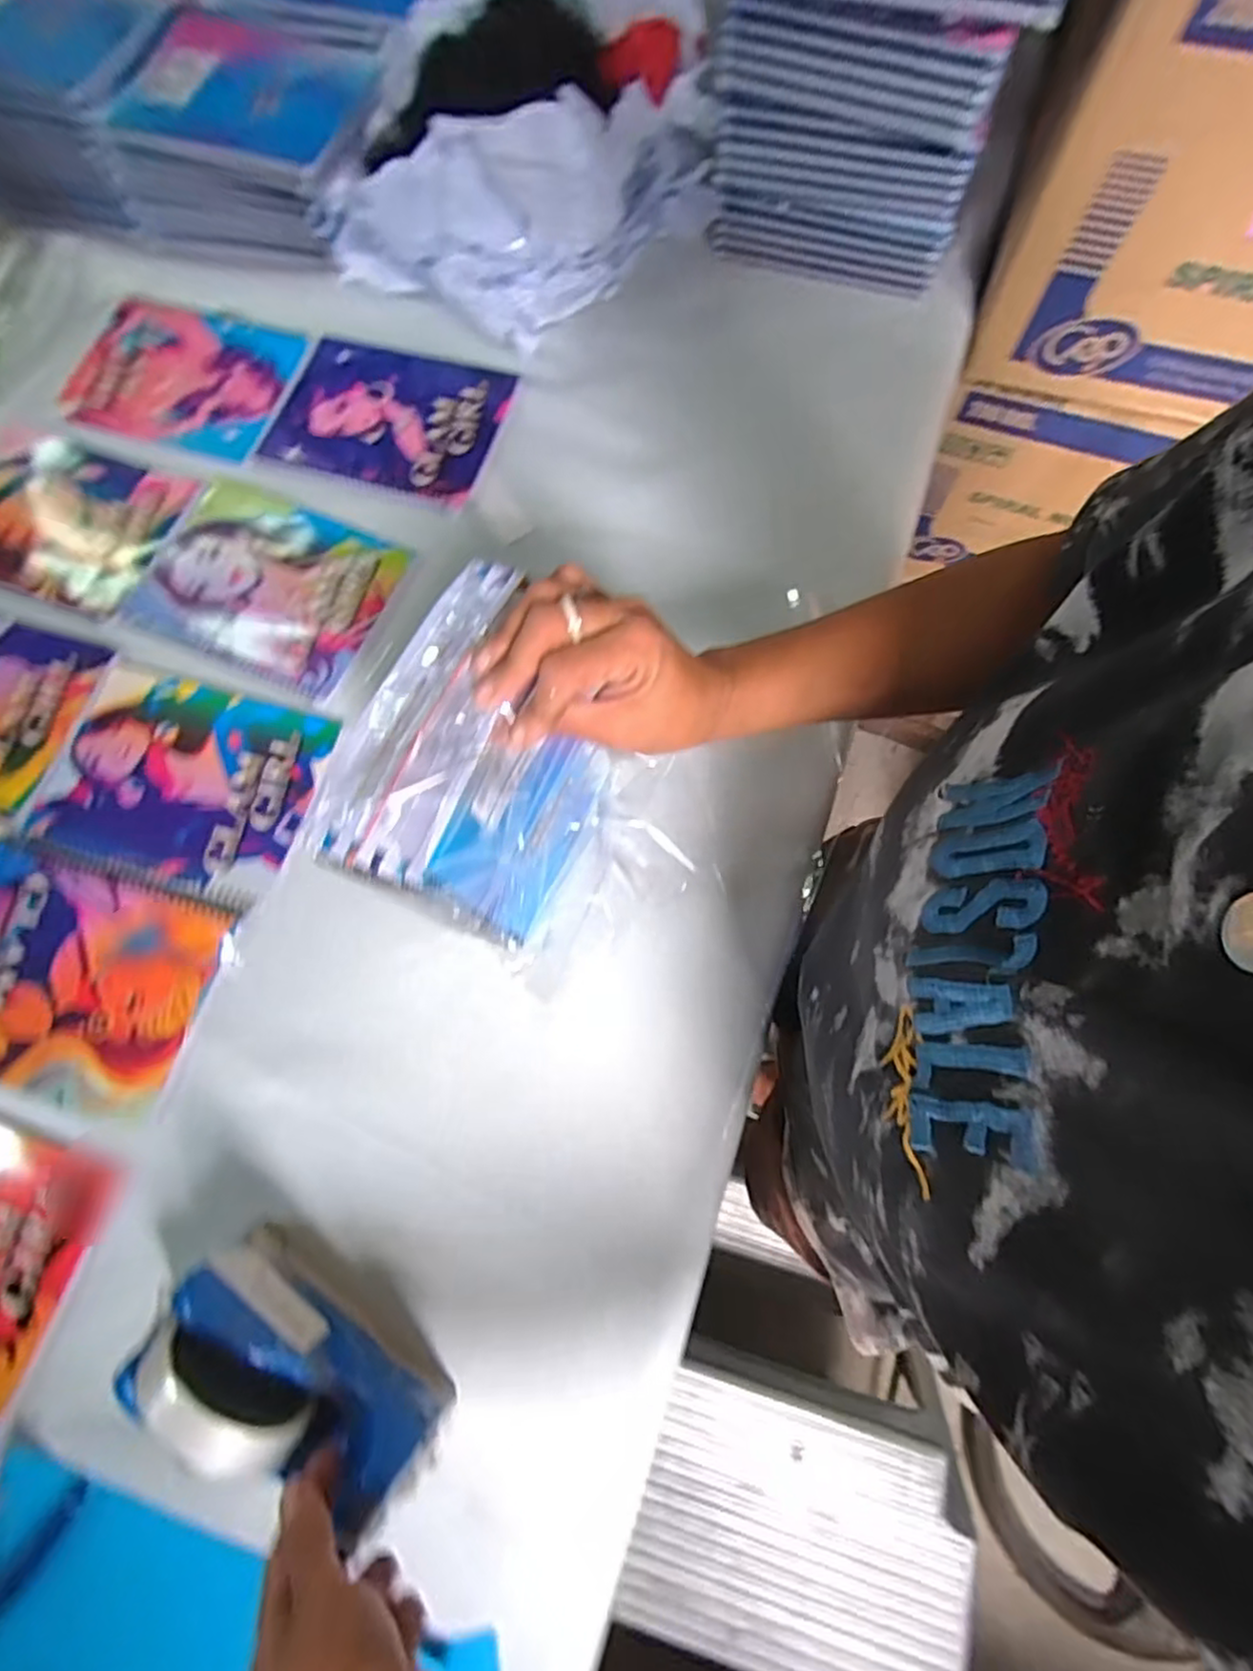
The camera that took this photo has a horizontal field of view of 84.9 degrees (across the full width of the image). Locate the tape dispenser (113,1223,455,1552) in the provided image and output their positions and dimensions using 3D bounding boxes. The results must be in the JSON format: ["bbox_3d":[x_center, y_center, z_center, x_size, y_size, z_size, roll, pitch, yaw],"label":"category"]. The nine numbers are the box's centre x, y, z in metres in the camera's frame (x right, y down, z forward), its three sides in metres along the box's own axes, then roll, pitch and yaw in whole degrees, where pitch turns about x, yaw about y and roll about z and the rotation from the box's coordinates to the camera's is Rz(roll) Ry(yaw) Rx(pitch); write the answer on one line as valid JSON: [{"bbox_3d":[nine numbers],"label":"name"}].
[{"bbox_3d":[-0.173,0.286,0.358,0.150,0.102,0.064,28,76,9],"label":"tape dispenser"}]

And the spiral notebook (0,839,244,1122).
[{"bbox_3d":[-0.382,0.094,0.467,0.190,0.004,0.150,16,75,5],"label":"spiral notebook"}]

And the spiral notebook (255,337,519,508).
[{"bbox_3d":[-0.205,-0.360,0.592,0.194,0.009,0.143,15,74,5],"label":"spiral notebook"}]

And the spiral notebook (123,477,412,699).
[{"bbox_3d":[-0.292,-0.203,0.552,0.197,0.007,0.151,22,75,7],"label":"spiral notebook"}]

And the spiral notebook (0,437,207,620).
[{"bbox_3d":[-0.473,-0.264,0.576,0.192,0.016,0.139,18,75,6],"label":"spiral notebook"}]

